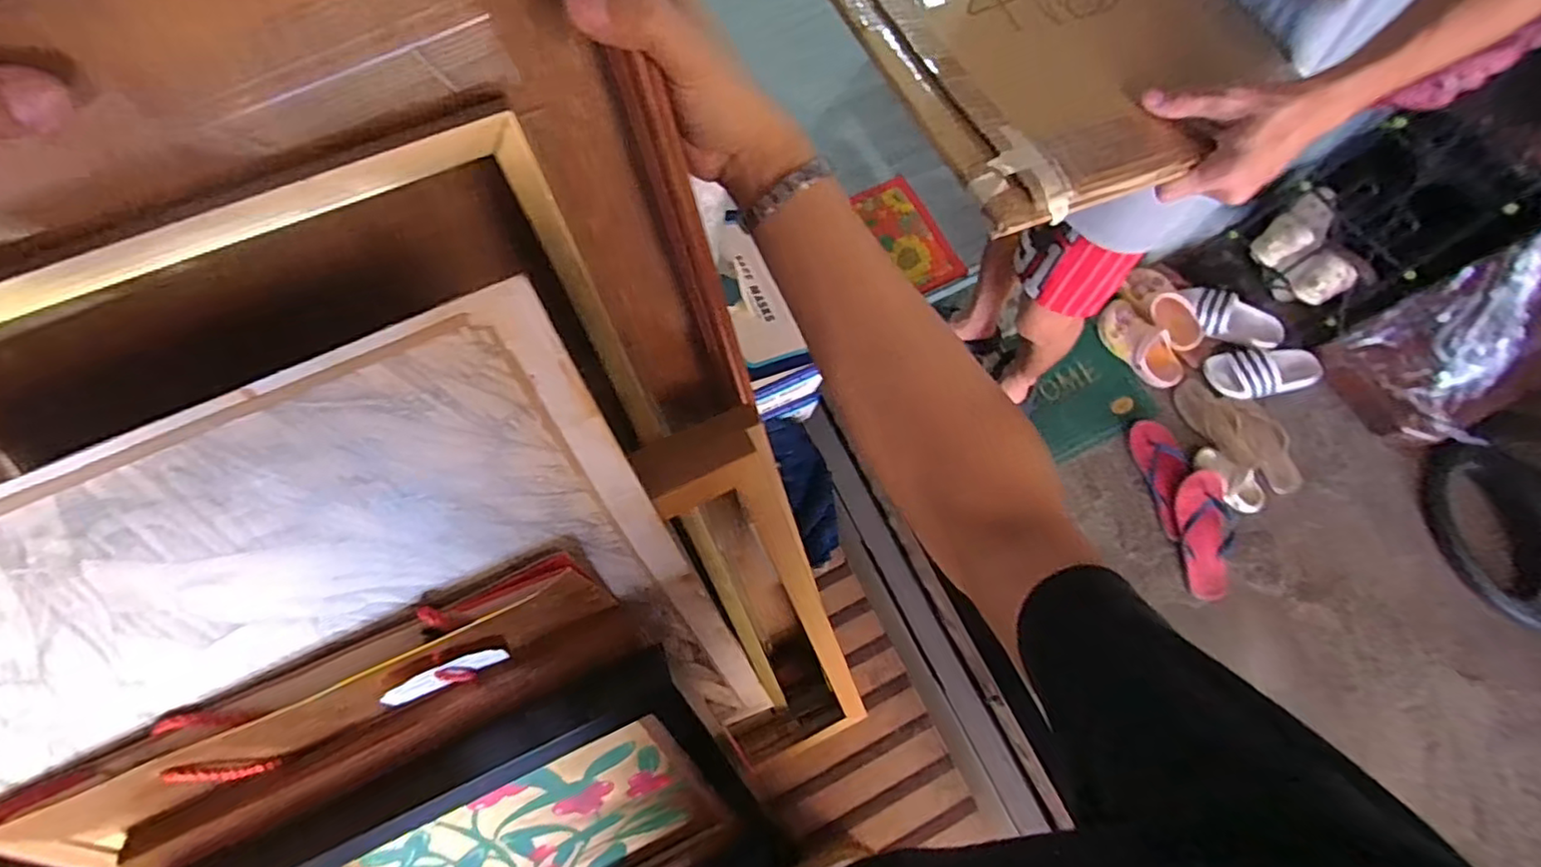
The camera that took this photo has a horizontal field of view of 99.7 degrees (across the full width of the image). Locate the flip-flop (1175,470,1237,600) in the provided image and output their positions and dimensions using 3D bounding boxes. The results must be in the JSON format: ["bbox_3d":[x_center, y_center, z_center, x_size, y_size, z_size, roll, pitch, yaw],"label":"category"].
[{"bbox_3d":[0.978,0.227,1.456,0.117,0.032,0.277,-4,90,-2],"label":"flip-flop"}]

